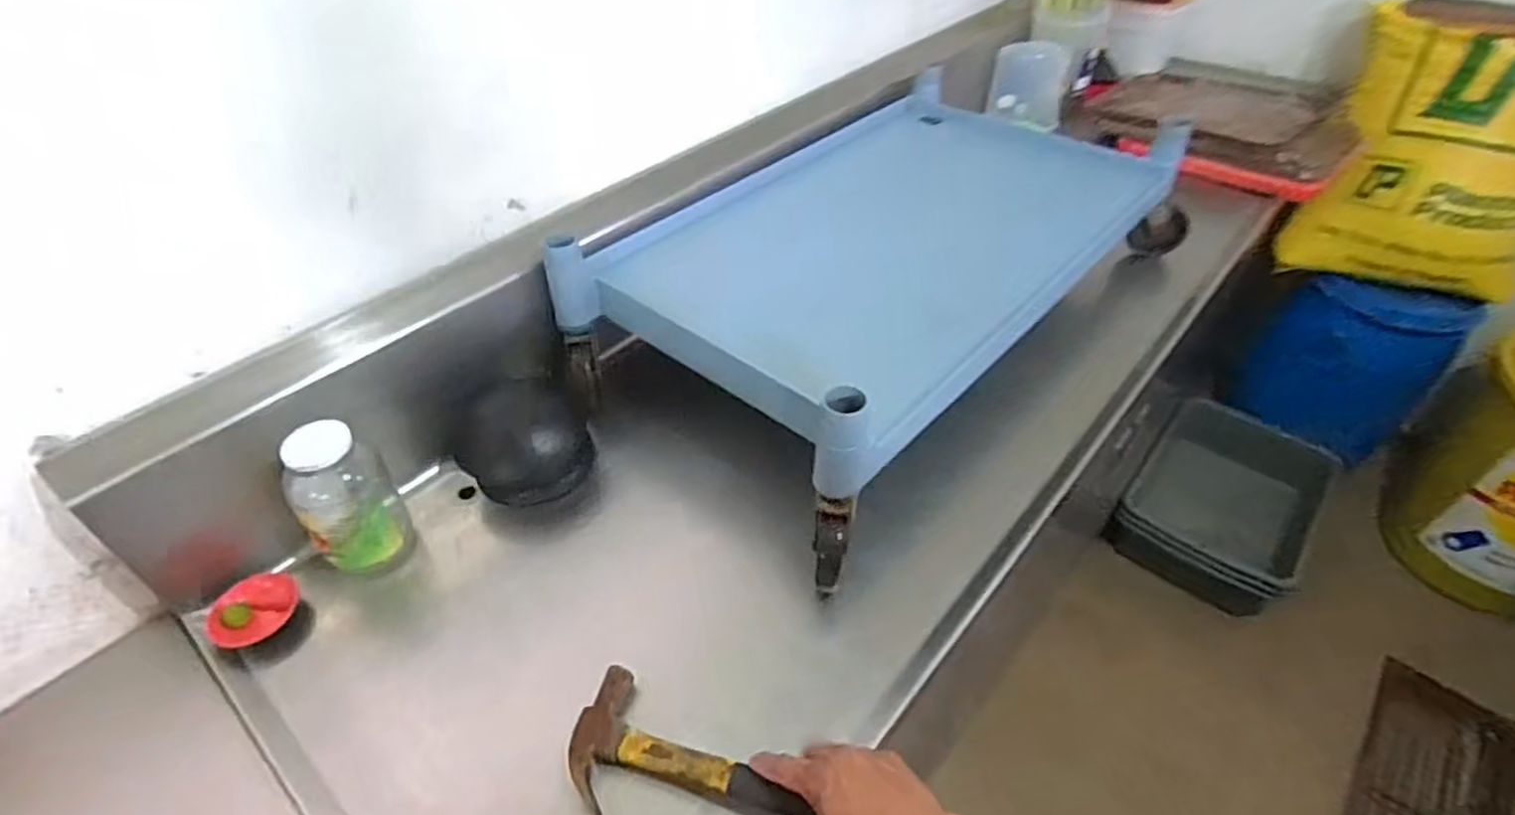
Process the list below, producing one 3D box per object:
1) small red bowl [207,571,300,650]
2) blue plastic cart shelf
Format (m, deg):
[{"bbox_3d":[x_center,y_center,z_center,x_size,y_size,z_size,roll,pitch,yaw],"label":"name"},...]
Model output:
[{"bbox_3d":[-0.540,0.221,0.787,0.088,0.036,0.083,-29,50,-26],"label":"small red bowl"},{"bbox_3d":[0.209,-0.239,1.078,0.512,0.217,0.963,32,52,30],"label":"blue plastic cart shelf"}]

